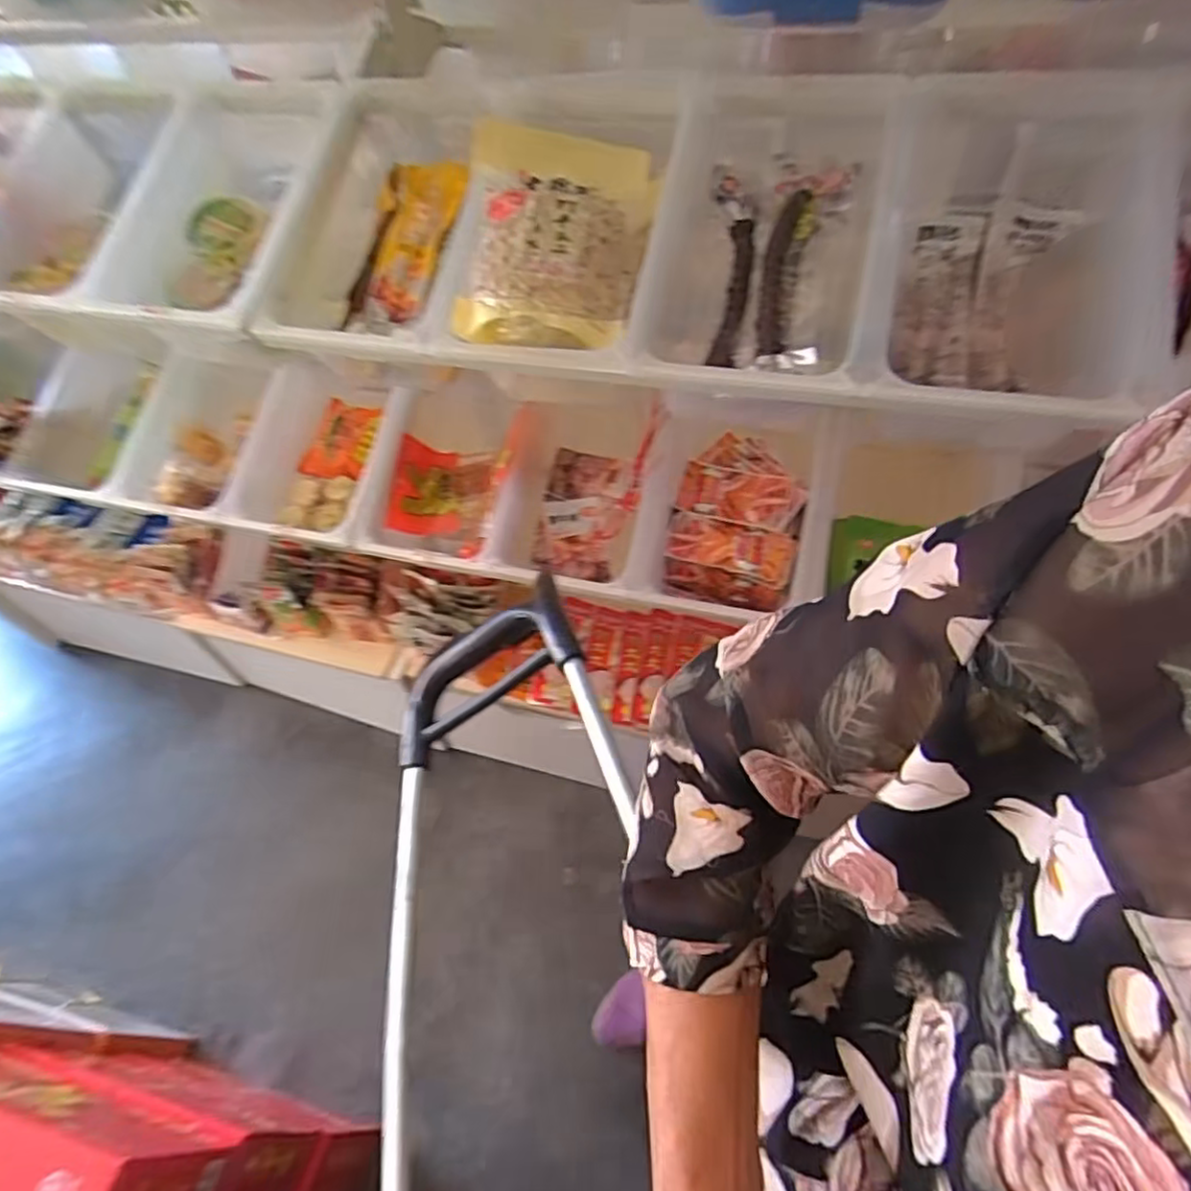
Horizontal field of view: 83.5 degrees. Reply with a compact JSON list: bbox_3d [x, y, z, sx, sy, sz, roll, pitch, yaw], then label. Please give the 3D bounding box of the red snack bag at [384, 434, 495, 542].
[{"bbox_3d":[-0.232,-0.160,1.004,0.141,0.042,0.140,7,80,-16],"label":"red snack bag"}]

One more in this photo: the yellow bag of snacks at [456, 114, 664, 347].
[{"bbox_3d":[-0.038,-0.349,0.631,0.164,0.106,0.235,4,55,7],"label":"yellow bag of snacks"}]

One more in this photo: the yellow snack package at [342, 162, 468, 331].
[{"bbox_3d":[-0.211,-0.373,0.729,0.105,0.041,0.200,14,82,14],"label":"yellow snack package"}]

